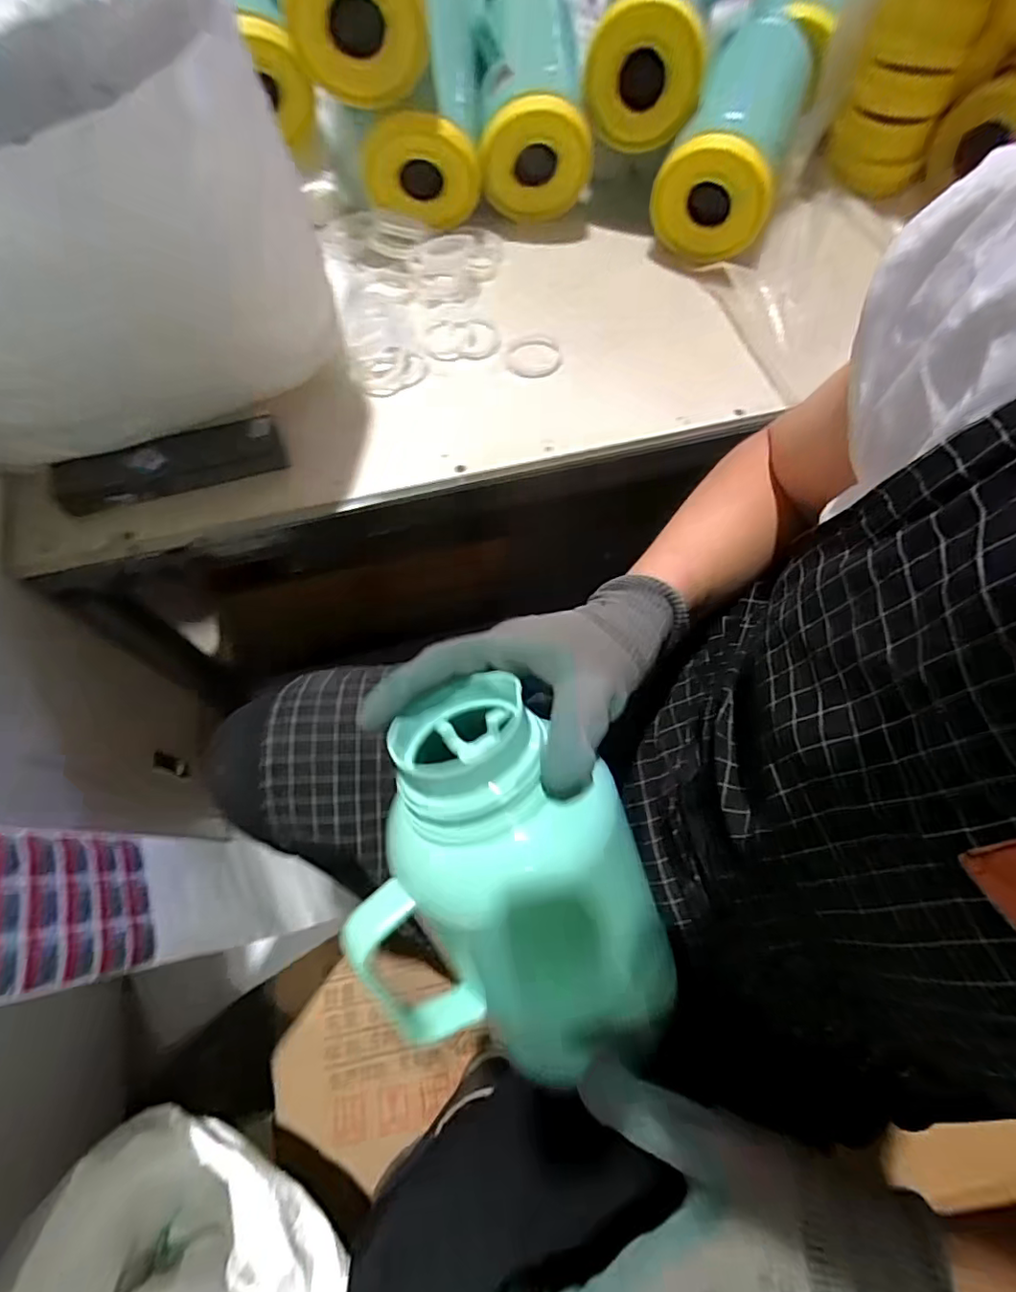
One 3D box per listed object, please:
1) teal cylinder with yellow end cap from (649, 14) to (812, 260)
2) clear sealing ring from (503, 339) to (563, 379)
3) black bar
[{"bbox_3d":[0.339,-0.760,0.836,0.155,0.144,0.363,19,67,6],"label":"teal cylinder with yellow end cap"},{"bbox_3d":[0.029,-0.347,0.683,0.074,0.014,0.058,-24,80,-18],"label":"clear sealing ring"},{"bbox_3d":[-0.320,-0.174,0.547,0.200,0.040,0.045,-21,69,-11],"label":"black bar"}]

